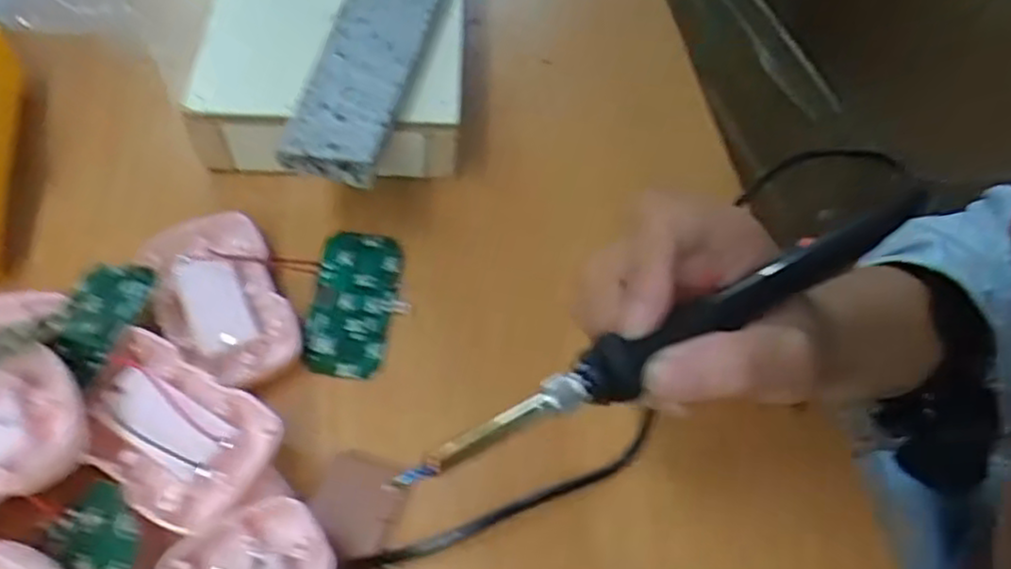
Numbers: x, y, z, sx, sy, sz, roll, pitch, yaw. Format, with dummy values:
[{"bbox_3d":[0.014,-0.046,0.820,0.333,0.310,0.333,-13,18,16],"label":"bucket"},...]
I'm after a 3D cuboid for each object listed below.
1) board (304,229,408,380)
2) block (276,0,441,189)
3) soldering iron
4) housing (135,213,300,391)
[{"bbox_3d":[-0.071,0.008,0.350,0.040,0.011,0.073,6,58,0],"label":"board"},{"bbox_3d":[-0.066,-0.117,0.366,0.047,0.021,0.151,11,58,3],"label":"block"},{"bbox_3d":[0.060,0.015,0.241,0.198,0.012,0.016,-27,63,-10],"label":"soldering iron"},{"bbox_3d":[-0.133,0.007,0.340,0.053,0.016,0.091,-24,62,-18],"label":"housing"}]

